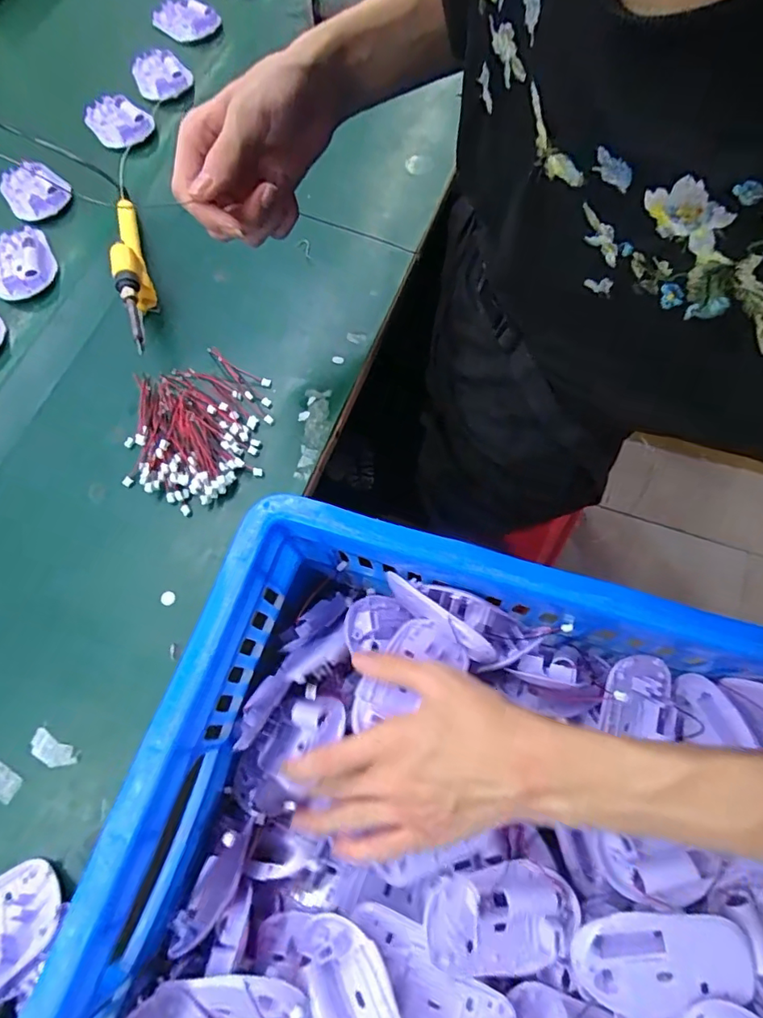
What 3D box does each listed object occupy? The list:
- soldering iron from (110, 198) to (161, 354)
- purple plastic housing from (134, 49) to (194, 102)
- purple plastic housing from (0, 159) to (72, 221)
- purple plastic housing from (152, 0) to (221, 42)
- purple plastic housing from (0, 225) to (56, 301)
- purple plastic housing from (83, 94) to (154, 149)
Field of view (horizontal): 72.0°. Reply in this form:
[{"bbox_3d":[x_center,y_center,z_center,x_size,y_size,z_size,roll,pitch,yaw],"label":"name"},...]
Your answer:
[{"bbox_3d":[-0.223,-0.214,0.476,0.022,0.058,0.200,-19,69,-6],"label":"soldering iron"},{"bbox_3d":[-0.262,-0.516,0.627,0.053,0.026,0.089,-37,71,-12],"label":"purple plastic housing"},{"bbox_3d":[-0.377,-0.343,0.564,0.084,0.017,0.058,38,74,16],"label":"purple plastic housing"},{"bbox_3d":[-0.247,-0.612,0.652,0.084,0.024,0.047,33,73,14],"label":"purple plastic housing"},{"bbox_3d":[-0.364,-0.249,0.533,0.060,0.018,0.088,-24,69,-8],"label":"purple plastic housing"},{"bbox_3d":[-0.302,-0.441,0.596,0.083,0.025,0.053,35,73,15],"label":"purple plastic housing"}]

